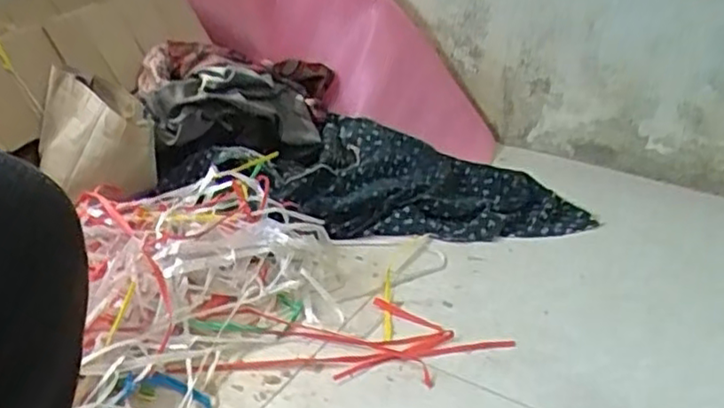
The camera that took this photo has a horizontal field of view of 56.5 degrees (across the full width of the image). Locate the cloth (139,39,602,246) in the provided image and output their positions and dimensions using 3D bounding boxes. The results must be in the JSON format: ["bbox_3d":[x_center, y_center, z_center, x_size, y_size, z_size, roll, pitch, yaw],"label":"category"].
[{"bbox_3d":[-0.003,-0.090,1.218,0.792,0.169,0.422,17,27,-10],"label":"cloth"}]

